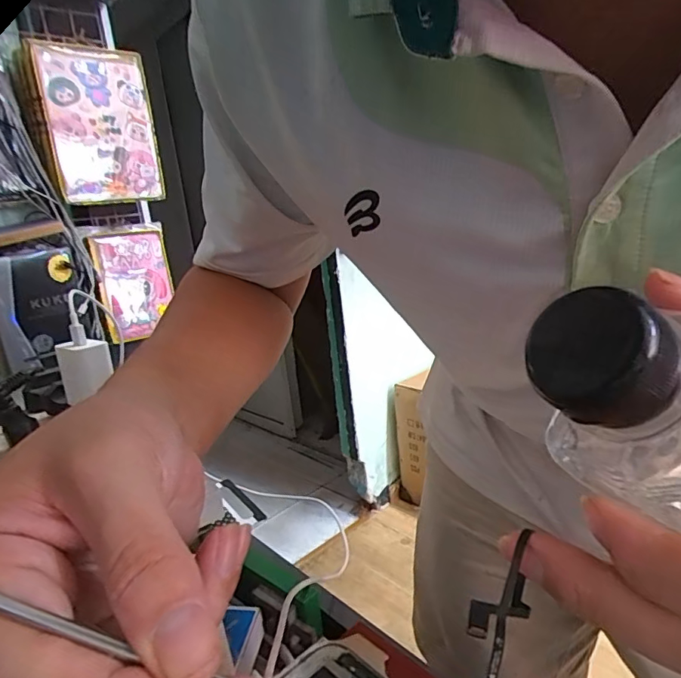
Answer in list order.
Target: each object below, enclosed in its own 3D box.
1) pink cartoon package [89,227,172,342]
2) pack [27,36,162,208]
[{"bbox_3d":[-0.439,-0.118,1.042,0.025,0.221,0.161,-8,5,37],"label":"pink cartoon package"},{"bbox_3d":[-0.447,-0.403,0.916,0.056,0.273,0.197,11,20,44],"label":"pack"}]

